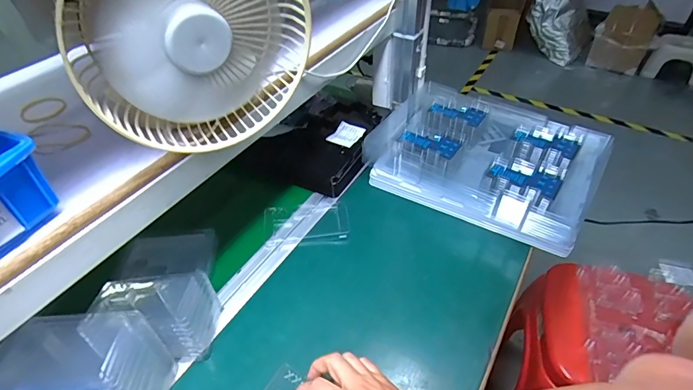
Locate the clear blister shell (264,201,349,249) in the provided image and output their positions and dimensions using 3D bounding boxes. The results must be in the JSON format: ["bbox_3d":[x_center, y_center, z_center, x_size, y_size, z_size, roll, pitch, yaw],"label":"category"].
[{"bbox_3d":[-0.063,0.046,0.635,0.127,0.013,0.083,-4,43,-2],"label":"clear blister shell"}]

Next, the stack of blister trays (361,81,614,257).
[{"bbox_3d":[0.221,-0.074,0.704,0.372,0.084,0.255,23,49,24],"label":"stack of blister trays"}]

